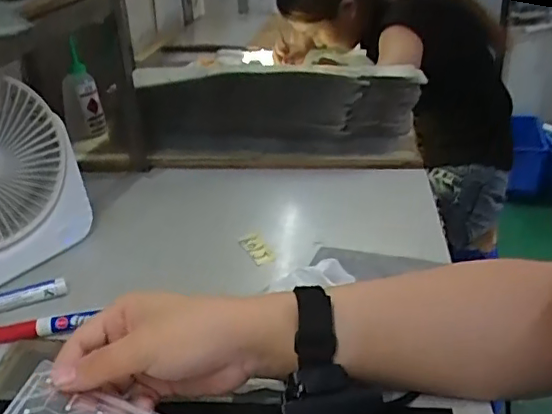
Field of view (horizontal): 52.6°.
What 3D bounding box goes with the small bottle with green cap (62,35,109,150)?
[{"bbox_3d":[-0.321,-0.181,0.920,0.061,0.169,0.040,-14,30,-18],"label":"small bottle with green cap"}]

